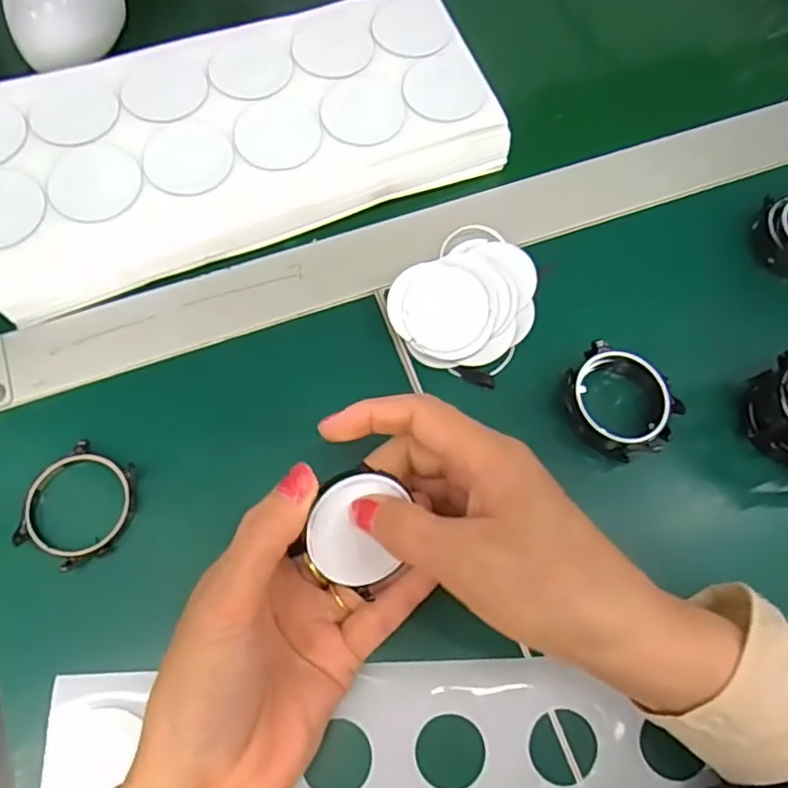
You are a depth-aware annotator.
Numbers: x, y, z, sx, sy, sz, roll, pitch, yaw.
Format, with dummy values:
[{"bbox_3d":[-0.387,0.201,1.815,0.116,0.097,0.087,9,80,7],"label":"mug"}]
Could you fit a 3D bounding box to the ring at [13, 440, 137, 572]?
[{"bbox_3d":[-0.141,0.049,0.277,0.047,0.004,0.050,1,70,-2],"label":"ring"}]

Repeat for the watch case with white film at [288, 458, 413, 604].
[{"bbox_3d":[-0.012,0.053,0.240,0.044,0.005,0.047,-39,109,-15],"label":"watch case with white film"}]

